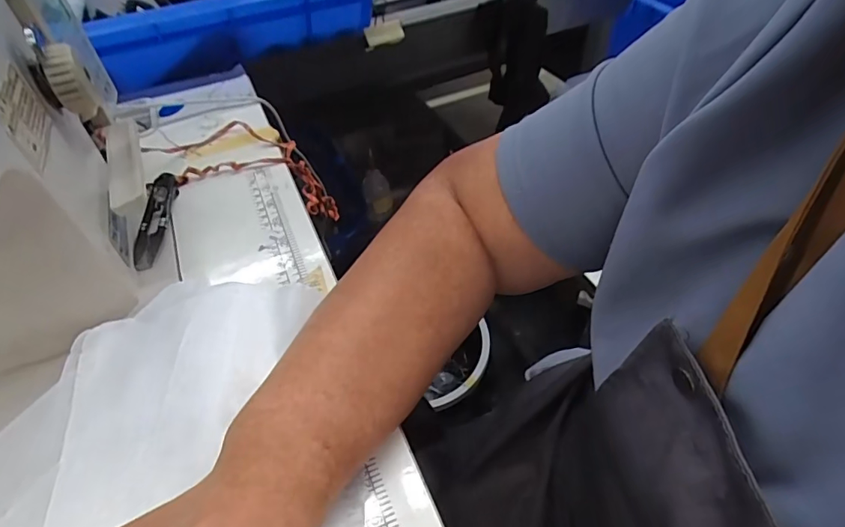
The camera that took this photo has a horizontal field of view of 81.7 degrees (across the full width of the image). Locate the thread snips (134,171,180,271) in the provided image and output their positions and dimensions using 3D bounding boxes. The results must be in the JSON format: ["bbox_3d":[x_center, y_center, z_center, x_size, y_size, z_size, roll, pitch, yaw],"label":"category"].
[{"bbox_3d":[-0.227,-0.039,0.415,0.023,0.011,0.105,-11,49,-7],"label":"thread snips"}]

